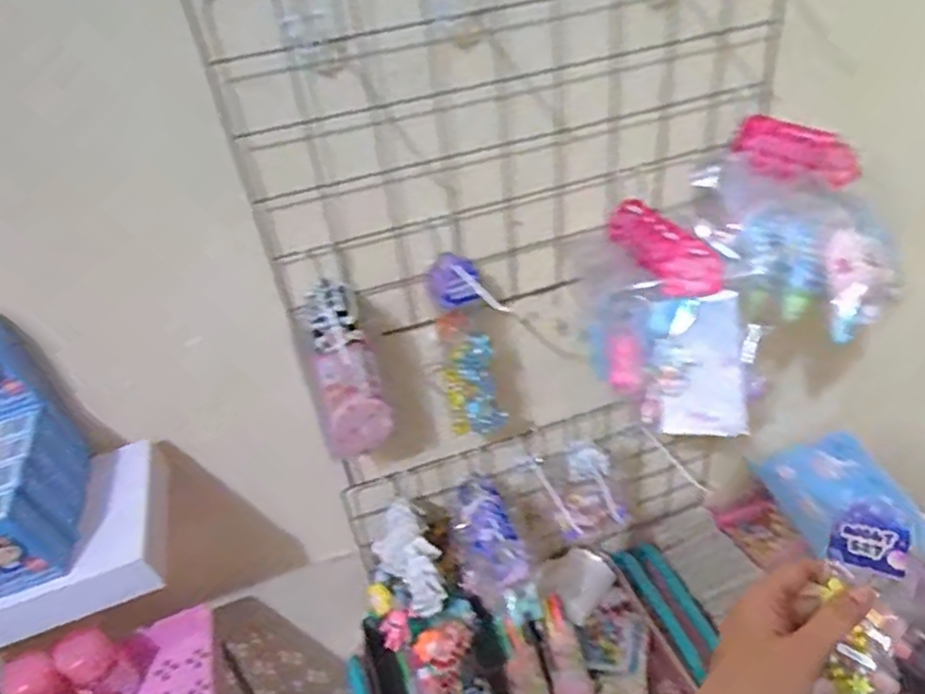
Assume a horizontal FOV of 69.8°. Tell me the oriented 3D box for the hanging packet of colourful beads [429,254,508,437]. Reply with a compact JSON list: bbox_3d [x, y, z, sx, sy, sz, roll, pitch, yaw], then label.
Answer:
[{"bbox_3d":[0.002,0.000,0.671,0.056,0.185,0.056,-11,36,-5],"label":"hanging packet of colourful beads"}]

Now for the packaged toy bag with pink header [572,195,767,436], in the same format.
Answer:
[{"bbox_3d":[0.191,-0.029,0.652,0.102,0.160,0.222,-21,37,-18],"label":"packaged toy bag with pink header"}]

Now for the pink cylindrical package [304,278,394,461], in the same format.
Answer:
[{"bbox_3d":[-0.118,0.028,0.650,0.070,0.176,0.051,-19,37,-16],"label":"pink cylindrical package"}]

